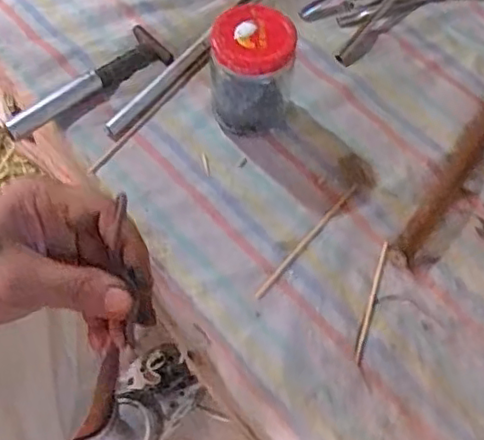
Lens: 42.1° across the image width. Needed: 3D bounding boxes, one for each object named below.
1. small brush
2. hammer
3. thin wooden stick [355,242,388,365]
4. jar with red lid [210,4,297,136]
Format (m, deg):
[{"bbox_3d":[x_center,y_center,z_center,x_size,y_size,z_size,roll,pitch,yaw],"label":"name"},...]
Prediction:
[{"bbox_3d":[0.064,0.004,0.515,0.034,0.009,0.163,32,66,13],"label":"small brush"},{"bbox_3d":[-0.136,-0.121,0.552,0.160,0.021,0.042,-38,71,-19],"label":"hammer"},{"bbox_3d":[0.099,0.061,0.476,0.005,0.004,0.098,18,64,7],"label":"thin wooden stick"},{"bbox_3d":[0.008,-0.120,0.517,0.070,0.091,0.064,4,61,2],"label":"jar with red lid"}]

